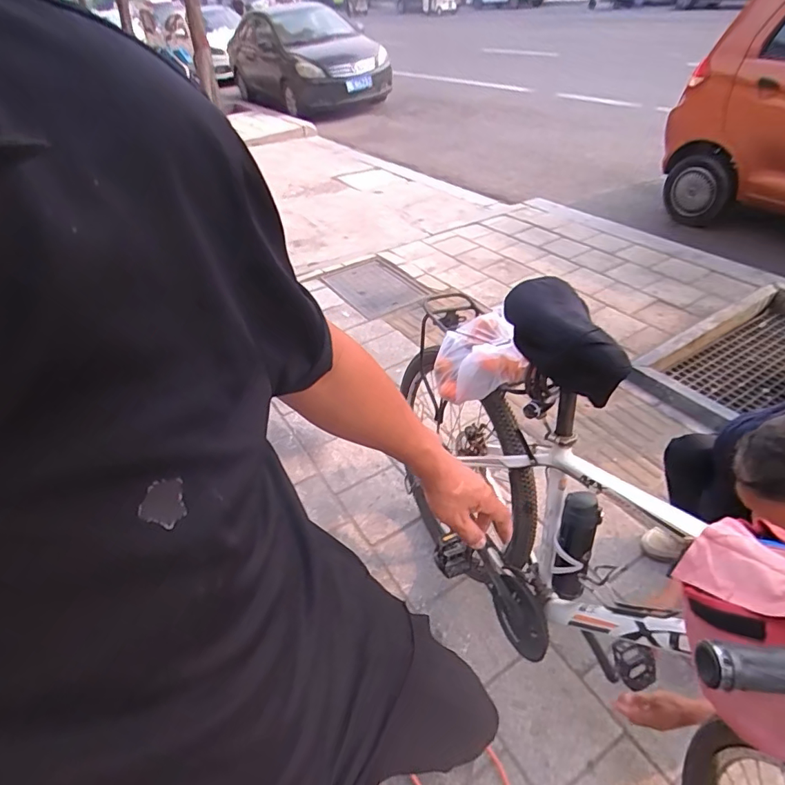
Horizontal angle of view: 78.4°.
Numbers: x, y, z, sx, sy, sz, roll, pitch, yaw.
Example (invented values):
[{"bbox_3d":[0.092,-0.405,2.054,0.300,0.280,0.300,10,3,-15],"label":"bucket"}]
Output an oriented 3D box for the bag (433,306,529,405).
[{"bbox_3d":[0.184,-0.073,1.029,0.179,0.146,0.179,-3,43,12],"label":"bag"}]

